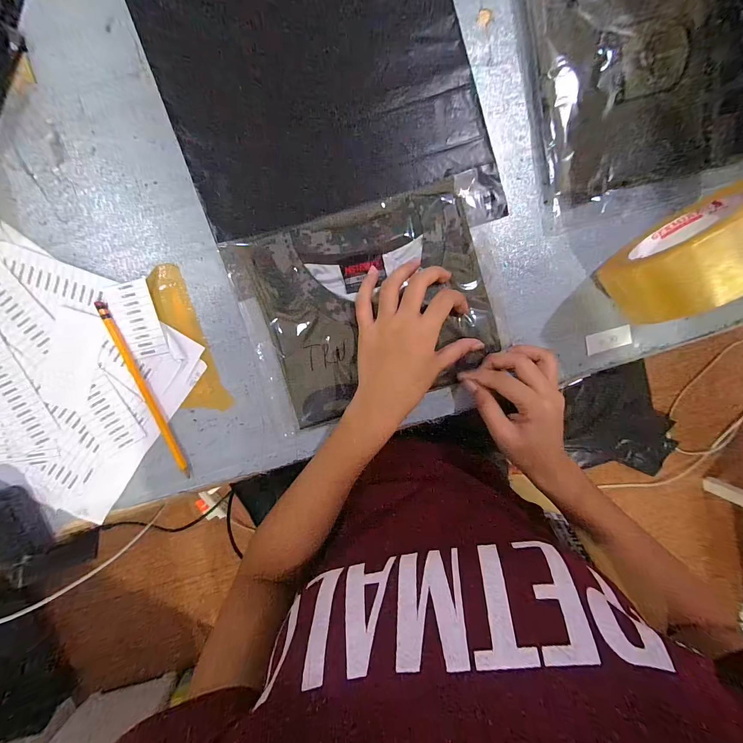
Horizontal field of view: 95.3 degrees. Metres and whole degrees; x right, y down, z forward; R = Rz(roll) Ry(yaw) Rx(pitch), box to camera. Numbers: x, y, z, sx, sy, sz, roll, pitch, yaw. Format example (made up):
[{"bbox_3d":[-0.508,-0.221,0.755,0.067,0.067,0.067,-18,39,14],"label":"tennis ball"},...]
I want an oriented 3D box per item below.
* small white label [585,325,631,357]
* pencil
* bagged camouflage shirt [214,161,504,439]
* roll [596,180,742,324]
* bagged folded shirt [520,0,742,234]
[{"bbox_3d":[0.247,-0.033,0.351,0.048,0.004,0.021,-16,97,-1],"label":"small white label"},{"bbox_3d":[-0.220,0.020,0.329,0.011,0.006,0.183,-22,97,0],"label":"pencil"},{"bbox_3d":[0.013,-0.066,0.325,0.264,0.019,0.182,-17,97,-1],"label":"bagged camouflage shirt"},{"bbox_3d":[0.259,-0.094,0.280,0.111,0.127,0.061,-36,97,2],"label":"roll"},{"bbox_3d":[0.253,-0.278,0.313,0.209,0.022,0.247,-12,97,-1],"label":"bagged folded shirt"}]

